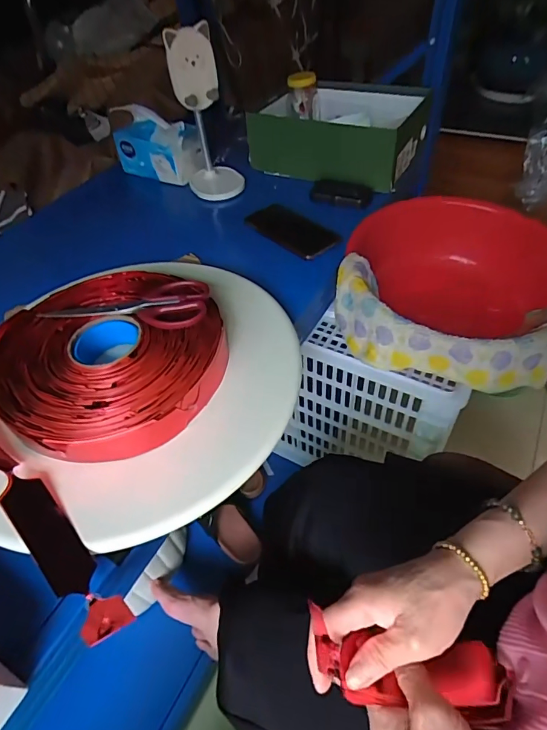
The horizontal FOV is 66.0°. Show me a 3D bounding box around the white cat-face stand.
[{"bbox_3d":[-0.120,-0.433,0.741,0.099,0.244,0.104,-11,49,-4],"label":"white cat-face stand"}]

